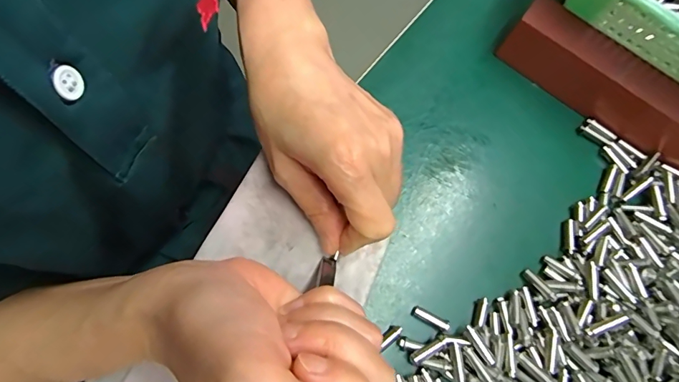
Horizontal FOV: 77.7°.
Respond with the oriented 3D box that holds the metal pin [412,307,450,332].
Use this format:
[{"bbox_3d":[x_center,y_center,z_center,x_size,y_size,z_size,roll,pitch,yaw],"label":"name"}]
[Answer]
[{"bbox_3d":[0.048,0.069,0.225,0.020,0.004,0.006,25,71,4],"label":"metal pin"}]

